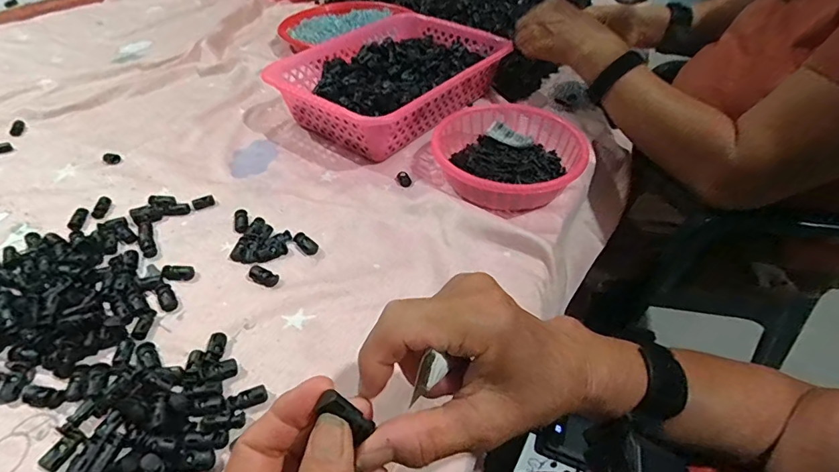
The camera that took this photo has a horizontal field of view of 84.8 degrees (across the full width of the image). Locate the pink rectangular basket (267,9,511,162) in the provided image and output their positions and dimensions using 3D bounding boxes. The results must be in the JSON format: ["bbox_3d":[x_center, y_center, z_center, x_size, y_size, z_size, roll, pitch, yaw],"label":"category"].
[{"bbox_3d":[-0.040,-0.216,0.659,0.223,0.087,0.301,30,50,26],"label":"pink rectangular basket"}]

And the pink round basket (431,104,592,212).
[{"bbox_3d":[0.101,-0.097,0.545,0.167,0.060,0.183,0,44,0],"label":"pink round basket"}]

